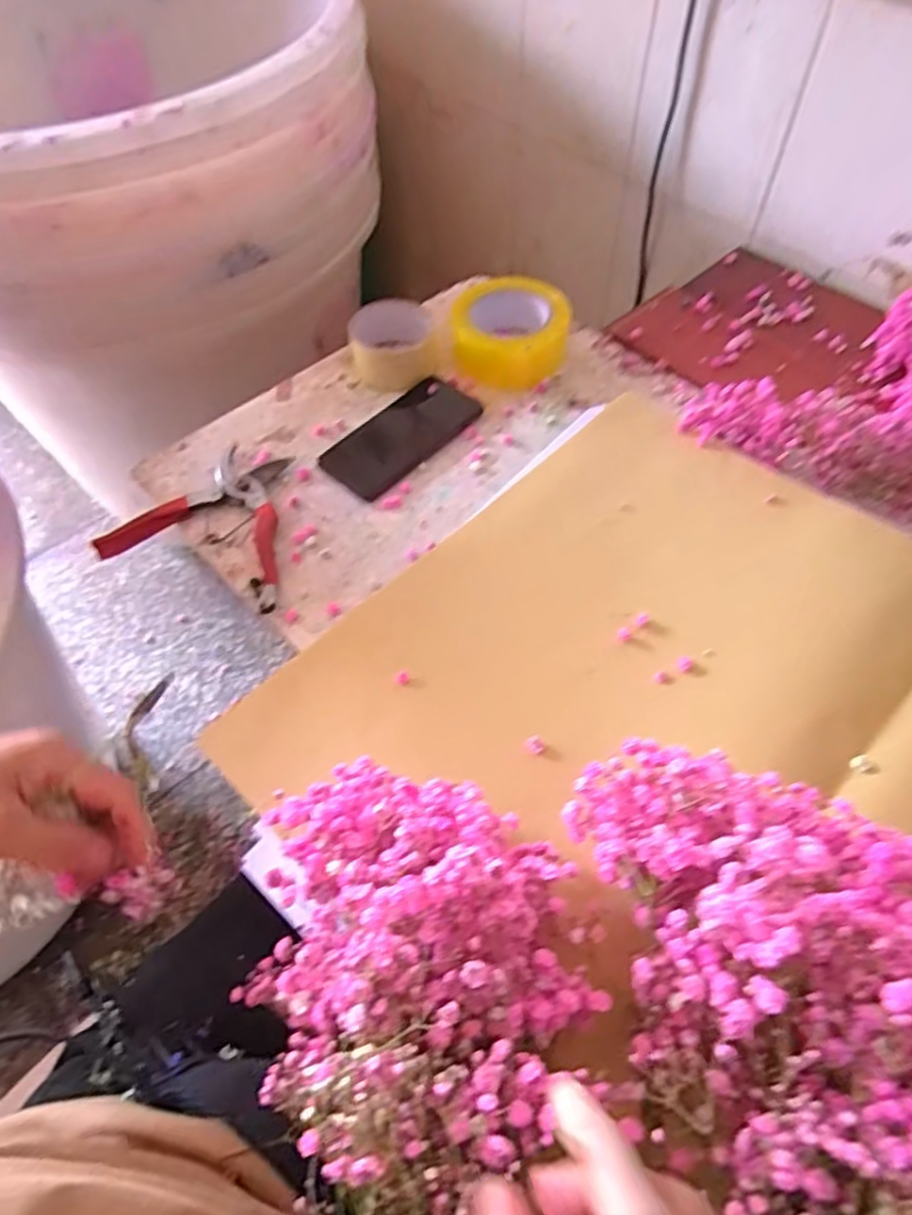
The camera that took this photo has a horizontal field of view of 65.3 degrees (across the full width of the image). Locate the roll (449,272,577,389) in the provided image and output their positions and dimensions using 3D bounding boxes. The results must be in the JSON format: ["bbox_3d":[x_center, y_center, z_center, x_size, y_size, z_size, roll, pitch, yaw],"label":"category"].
[{"bbox_3d":[0.055,-0.282,0.734,0.114,0.061,0.114,0,57,1],"label":"roll"}]

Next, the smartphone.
[{"bbox_3d":[-0.052,-0.166,0.686,0.080,0.010,0.152,37,65,22],"label":"smartphone"}]

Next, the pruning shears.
[{"bbox_3d":[-0.203,-0.084,0.623,0.177,0.020,0.152,18,59,12],"label":"pruning shears"}]

